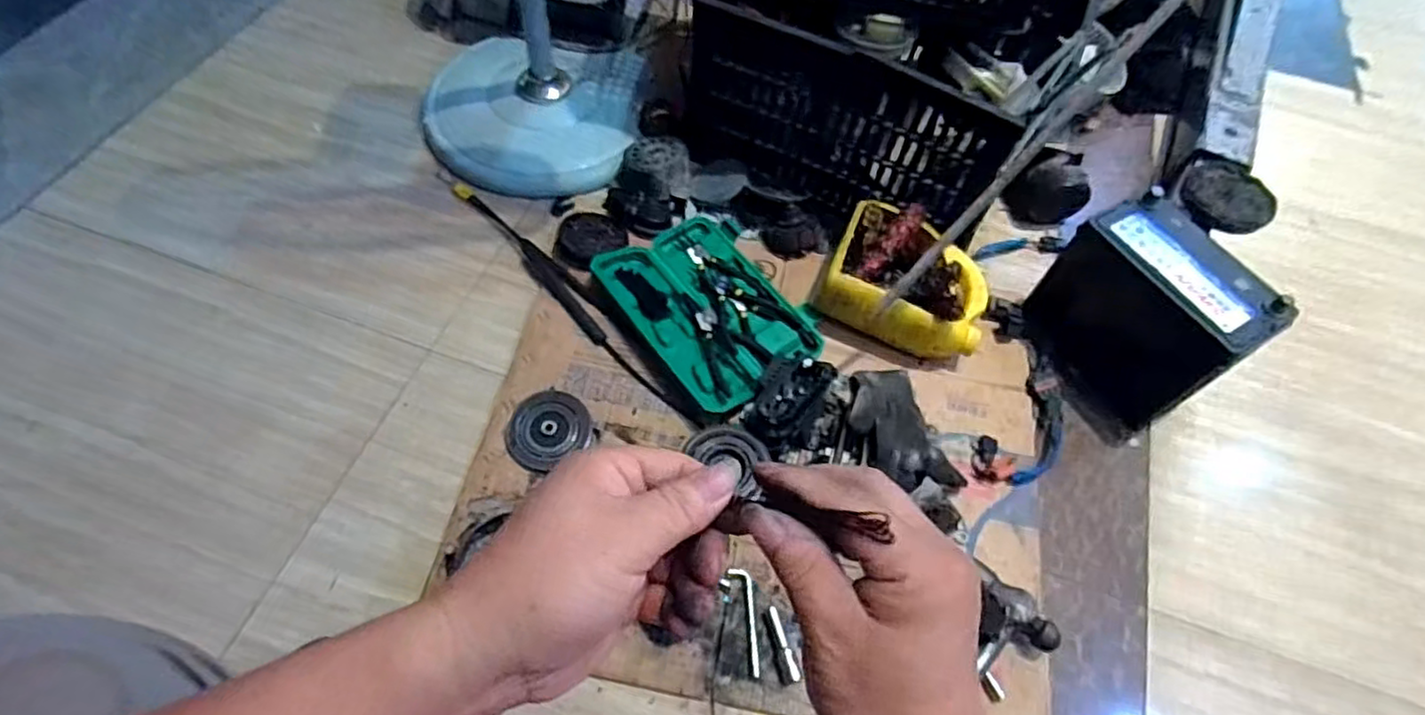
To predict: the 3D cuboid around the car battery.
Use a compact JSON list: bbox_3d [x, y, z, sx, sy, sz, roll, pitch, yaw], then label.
[{"bbox_3d":[0.549,-0.050,0.893,0.154,0.198,0.227,-19,62,-14],"label":"car battery"}]

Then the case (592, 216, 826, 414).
[{"bbox_3d":[-0.005,-0.077,0.949,0.220,0.035,0.291,-32,66,-20],"label":"case"}]

